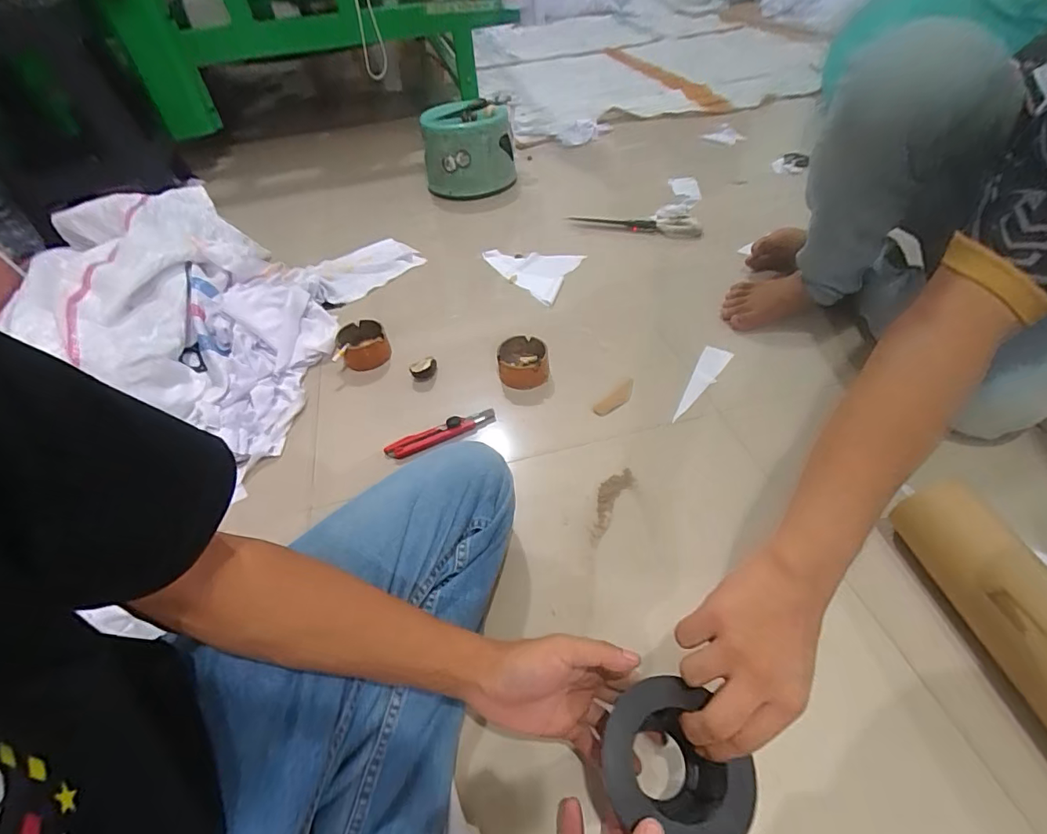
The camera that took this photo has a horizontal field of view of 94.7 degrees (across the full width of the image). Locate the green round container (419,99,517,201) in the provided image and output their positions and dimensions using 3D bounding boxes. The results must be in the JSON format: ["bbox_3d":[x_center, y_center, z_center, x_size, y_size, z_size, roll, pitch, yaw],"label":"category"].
[{"bbox_3d":[-0.147,-0.719,1.295,0.237,0.177,0.214,-6,46,0],"label":"green round container"}]

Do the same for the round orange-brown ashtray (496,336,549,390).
[{"bbox_3d":[-0.001,-0.090,0.792,0.079,0.052,0.078,-3,46,3],"label":"round orange-brown ashtray"}]

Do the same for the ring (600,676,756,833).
[{"bbox_3d":[0.112,0.265,0.363,0.108,0.061,0.099,-2,46,2],"label":"ring"}]

